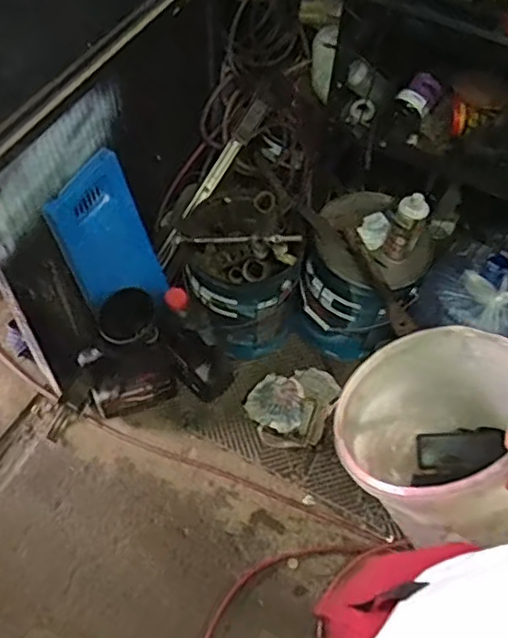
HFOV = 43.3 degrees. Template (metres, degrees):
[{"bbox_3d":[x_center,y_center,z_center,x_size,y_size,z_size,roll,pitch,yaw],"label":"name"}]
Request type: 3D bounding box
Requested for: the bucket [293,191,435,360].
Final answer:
[{"bbox_3d":[0.273,-0.117,1.633,0.272,0.373,0.280,1,58,-2],"label":"bucket"}]

